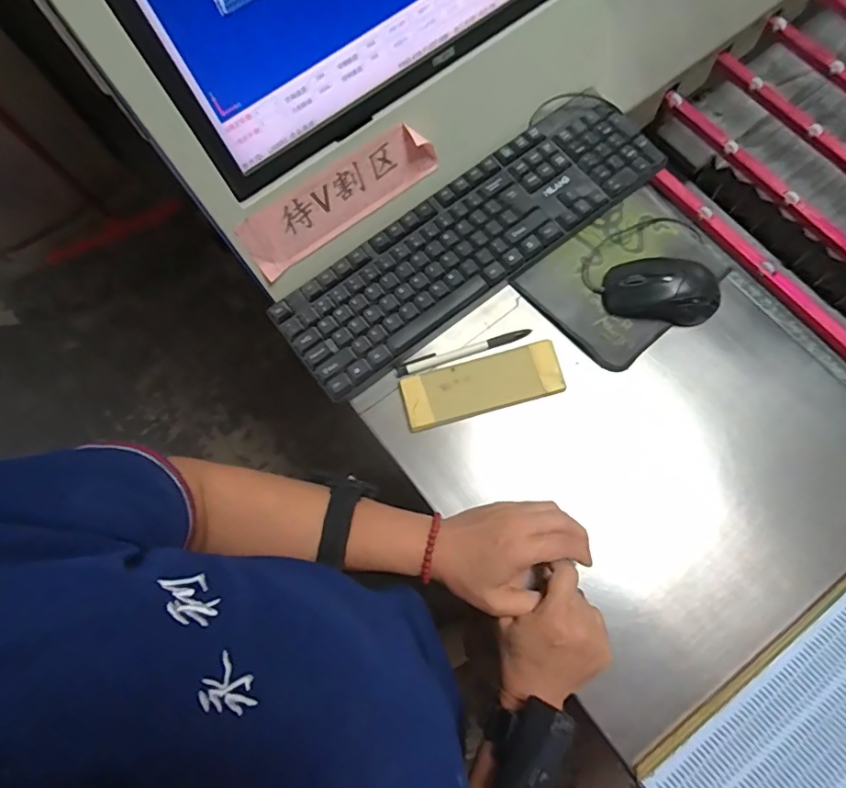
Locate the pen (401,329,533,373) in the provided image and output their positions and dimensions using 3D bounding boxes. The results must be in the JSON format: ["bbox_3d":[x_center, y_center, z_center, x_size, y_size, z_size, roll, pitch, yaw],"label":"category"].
[{"bbox_3d":[0.043,-0.044,0.503,0.127,0.007,0.013,-17,74,-2],"label":"pen"}]

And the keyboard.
[{"bbox_3d":[0.049,-0.160,0.527,0.418,0.029,0.120,-36,76,-7],"label":"keyboard"}]

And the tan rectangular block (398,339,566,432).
[{"bbox_3d":[0.056,-0.008,0.490,0.151,0.012,0.055,-16,74,-2],"label":"tan rectangular block"}]

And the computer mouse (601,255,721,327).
[{"bbox_3d":[0.233,-0.104,0.500,0.105,0.036,0.058,7,75,5],"label":"computer mouse"}]

